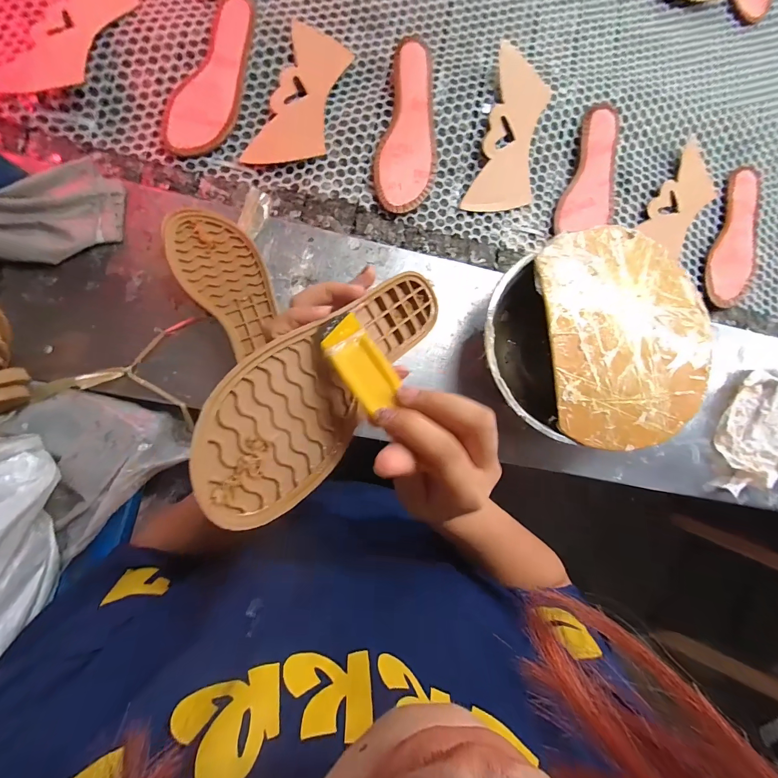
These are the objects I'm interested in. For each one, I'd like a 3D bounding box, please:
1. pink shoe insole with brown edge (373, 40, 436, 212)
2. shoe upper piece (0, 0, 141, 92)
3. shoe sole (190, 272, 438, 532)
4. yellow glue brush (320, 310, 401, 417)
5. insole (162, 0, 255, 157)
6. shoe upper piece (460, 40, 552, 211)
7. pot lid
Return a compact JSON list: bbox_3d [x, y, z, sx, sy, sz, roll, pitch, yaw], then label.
[{"bbox_3d":[0.031,-0.337,0.459,0.079,0.042,0.215,11,80,-6],"label":"pink shoe insole with brown edge"},{"bbox_3d":[-0.387,-0.434,0.425,0.086,0.014,0.205,21,81,-2],"label":"shoe upper piece"},{"bbox_3d":[-0.037,-0.016,0.244,0.079,0.010,0.225,48,58,-18],"label":"shoe sole"},{"bbox_3d":[-0.019,-0.019,0.227,0.032,0.009,0.078,-25,64,-9],"label":"yellow glue brush"},{"bbox_3d":[-0.218,-0.388,0.439,0.074,0.027,0.209,20,81,-2],"label":"insole"},{"bbox_3d":[0.170,-0.344,0.477,0.092,0.037,0.214,14,81,-3],"label":"shoe upper piece"},{"bbox_3d":[0.268,-0.059,0.387,0.192,0.010,0.235,-6,85,-8],"label":"pot lid"}]

